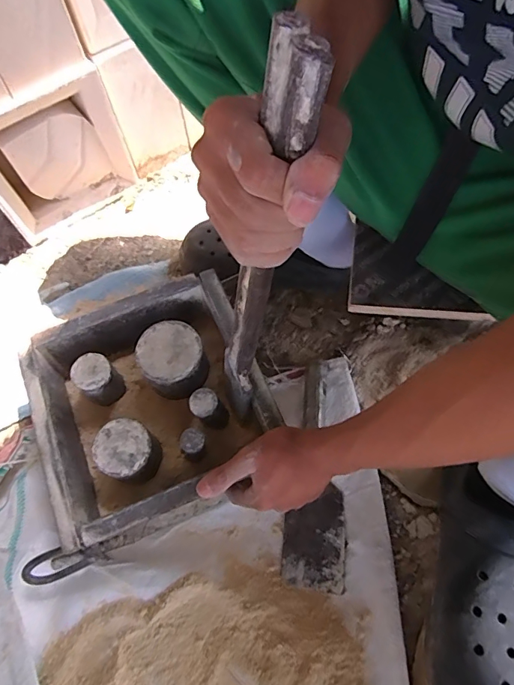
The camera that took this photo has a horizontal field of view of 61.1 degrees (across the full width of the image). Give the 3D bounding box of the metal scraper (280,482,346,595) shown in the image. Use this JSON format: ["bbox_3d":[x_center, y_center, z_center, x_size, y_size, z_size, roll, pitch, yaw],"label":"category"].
[{"bbox_3d":[0.066,0.226,0.508,0.071,0.004,0.108,1,59,12],"label":"metal scraper"}]

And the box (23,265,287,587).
[{"bbox_3d":[-0.133,0.079,0.487,0.271,0.084,0.233,-22,66,-10],"label":"box"}]

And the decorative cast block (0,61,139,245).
[{"bbox_3d":[-0.290,-0.261,0.630,0.204,0.201,0.046,-39,67,-13],"label":"decorative cast block"}]

